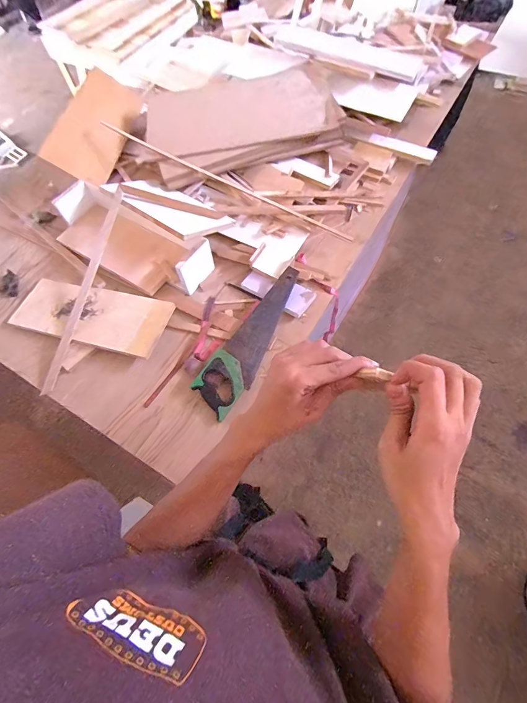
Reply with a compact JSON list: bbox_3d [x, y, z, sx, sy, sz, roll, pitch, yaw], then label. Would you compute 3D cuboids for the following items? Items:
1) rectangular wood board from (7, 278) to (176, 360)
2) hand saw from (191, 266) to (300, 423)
[{"bbox_3d":[-0.484,-0.109,0.964,0.435,0.026,0.179,13,70,5],"label":"rectangular wood board"},{"bbox_3d":[-0.018,-0.037,0.911,0.120,0.028,0.434,32,70,17],"label":"hand saw"}]

